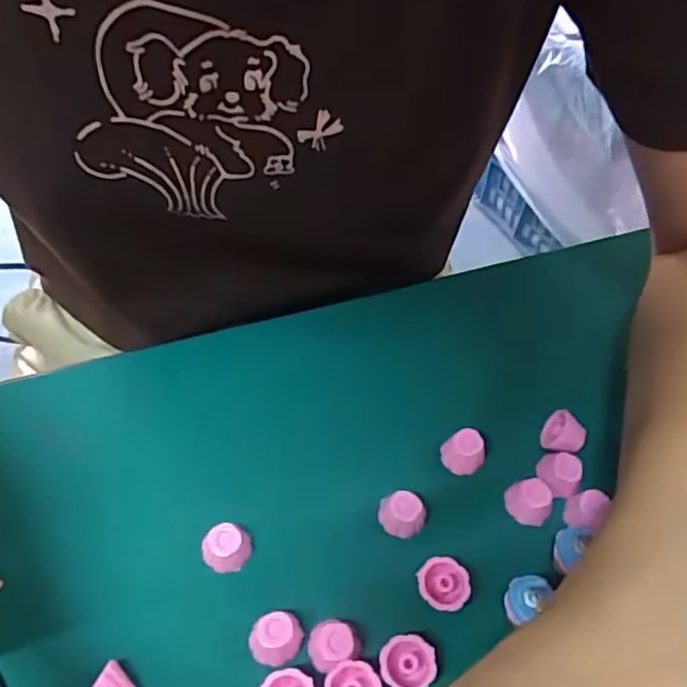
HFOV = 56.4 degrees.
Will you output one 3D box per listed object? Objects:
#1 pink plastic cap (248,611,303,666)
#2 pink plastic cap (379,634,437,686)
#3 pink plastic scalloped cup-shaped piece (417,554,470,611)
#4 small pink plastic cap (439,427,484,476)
[{"bbox_3d":[-0.027,0.117,0.253,0.021,0.016,0.017,-14,57,-12],"label":"pink plastic cap"},{"bbox_3d":[0.025,0.125,0.248,0.021,0.008,0.020,1,56,-2],"label":"pink plastic cap"},{"bbox_3d":[0.041,0.101,0.266,0.020,0.010,0.020,1,56,-2],"label":"pink plastic scalloped cup-shaped piece"},{"bbox_3d":[0.057,0.053,0.303,0.017,0.020,0.017,1,56,-2],"label":"small pink plastic cap"}]

